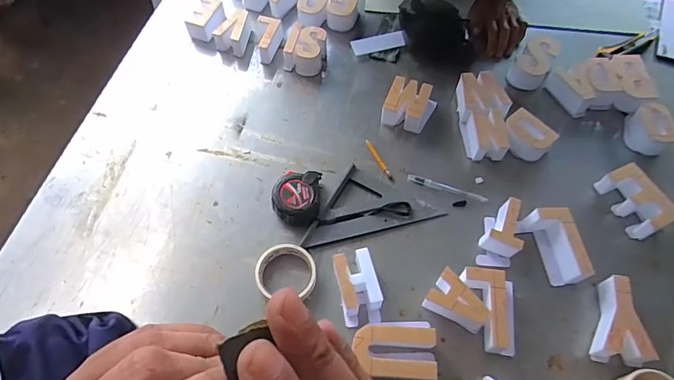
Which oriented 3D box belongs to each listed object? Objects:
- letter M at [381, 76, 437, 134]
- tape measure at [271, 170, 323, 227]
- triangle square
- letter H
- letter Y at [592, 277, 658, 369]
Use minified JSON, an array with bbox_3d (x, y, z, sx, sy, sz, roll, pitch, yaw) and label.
[{"bbox_3d":[0.136,-0.154,0.826,0.088,0.052,0.094,17,64,10],"label":"letter M"},{"bbox_3d":[-0.066,0.012,0.723,0.075,0.034,0.093,4,63,3],"label":"tape measure"},{"bbox_3d":[0.060,0.057,0.718,0.167,0.013,0.169,26,66,14],"label":"triangle square"},{"bbox_3d":[0.032,0.144,0.652,0.057,0.044,0.100,-12,63,-5],"label":"letter H"},{"bbox_3d":[0.398,0.183,0.625,0.061,0.058,0.115,8,63,5],"label":"letter Y"}]

